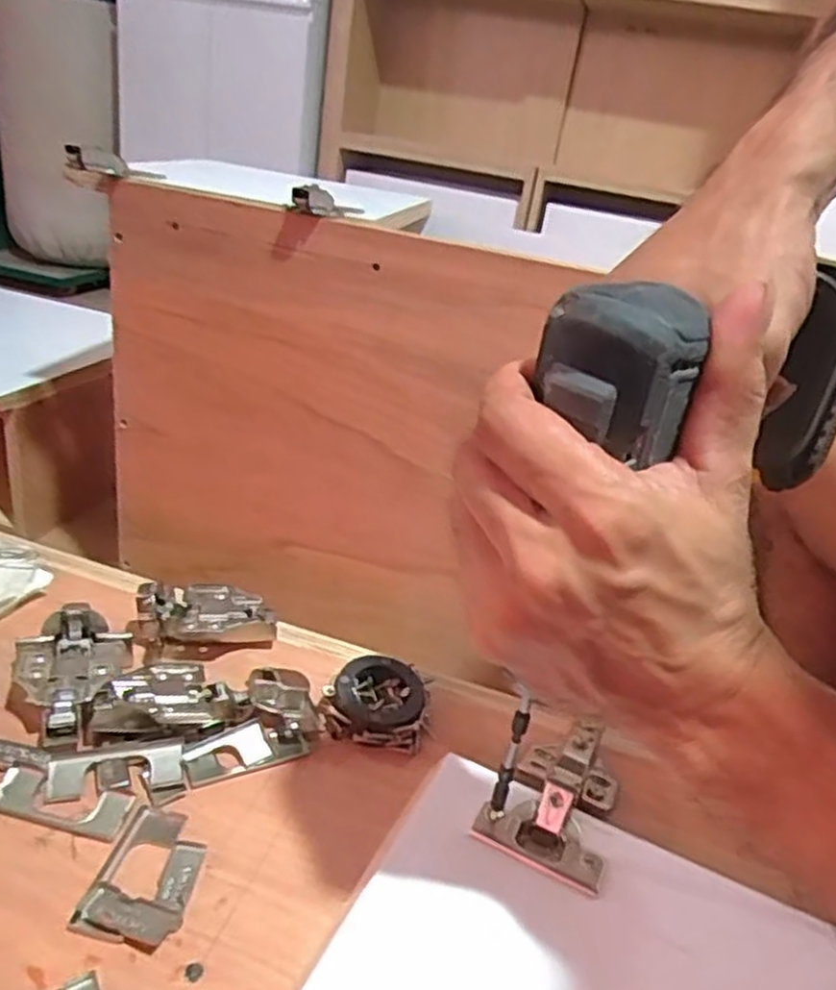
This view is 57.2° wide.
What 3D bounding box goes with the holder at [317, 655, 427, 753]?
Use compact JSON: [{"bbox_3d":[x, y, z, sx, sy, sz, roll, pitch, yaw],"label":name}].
[{"bbox_3d":[-0.025,0.117,0.438,0.058,0.027,0.046,6,25,-2],"label":"holder"}]

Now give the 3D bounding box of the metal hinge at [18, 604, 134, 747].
[{"bbox_3d":[-0.187,0.096,0.415,0.055,0.034,0.080,-2,27,-19],"label":"metal hinge"}]

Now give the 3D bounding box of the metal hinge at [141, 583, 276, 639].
[{"bbox_3d":[-0.132,0.075,0.482,0.081,0.036,0.050,4,25,-8],"label":"metal hinge"}]

